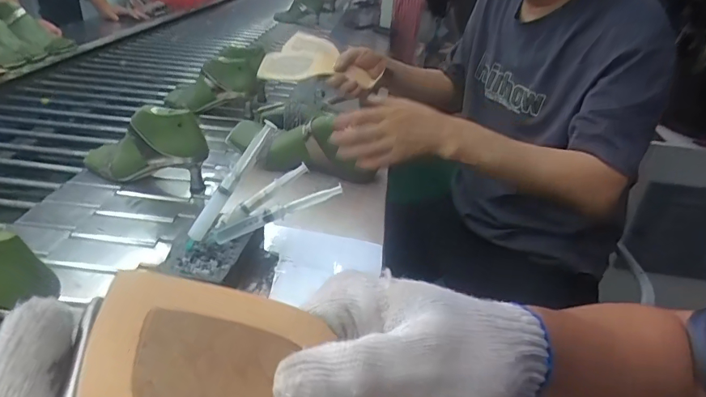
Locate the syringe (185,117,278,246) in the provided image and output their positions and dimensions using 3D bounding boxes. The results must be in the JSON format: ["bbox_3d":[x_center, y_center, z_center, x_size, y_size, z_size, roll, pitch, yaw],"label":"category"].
[{"bbox_3d":[-0.137,-0.014,0.504,0.017,0.169,0.017,27,13,-42],"label":"syringe"}]

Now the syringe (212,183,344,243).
[{"bbox_3d":[-0.088,0.016,0.538,0.158,0.017,0.014,-21,35,-3],"label":"syringe"}]

